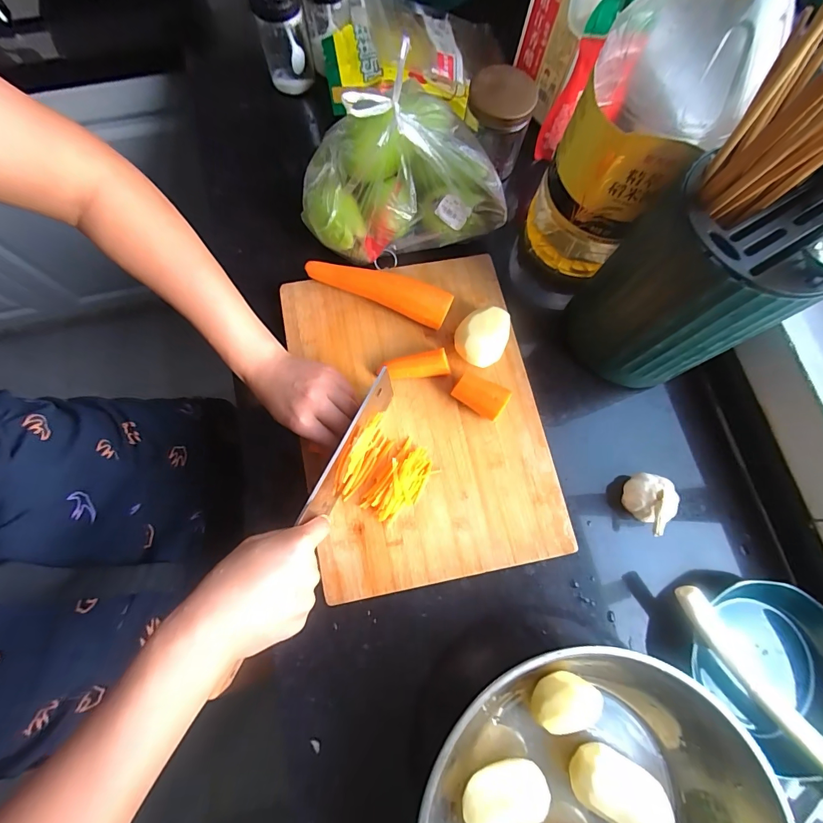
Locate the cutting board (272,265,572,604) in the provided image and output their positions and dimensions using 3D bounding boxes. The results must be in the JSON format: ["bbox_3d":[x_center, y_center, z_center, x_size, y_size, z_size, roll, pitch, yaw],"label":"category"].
[{"bbox_3d":[0.008,-0.002,0.443,0.262,0.023,0.362,-10,77,-4],"label":"cutting board"}]

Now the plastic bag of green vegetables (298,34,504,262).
[{"bbox_3d":[-0.008,-0.286,0.435,0.242,0.139,0.162,-8,76,-4],"label":"plastic bag of green vegetables"}]

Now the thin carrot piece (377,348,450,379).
[{"bbox_3d":[0.002,-0.052,0.441,0.078,0.026,0.024,-5,76,-3],"label":"thin carrot piece"}]

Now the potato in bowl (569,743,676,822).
[{"bbox_3d":[0.194,0.351,0.364,0.088,0.044,0.050,29,77,5],"label":"potato in bowl"}]

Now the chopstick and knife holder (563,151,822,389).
[{"bbox_3d":[0.270,-0.125,0.386,0.145,0.173,0.145,43,78,8],"label":"chopstick and knife holder"}]

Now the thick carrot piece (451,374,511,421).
[{"bbox_3d":[0.076,-0.016,0.435,0.056,0.034,0.034,33,77,6],"label":"thick carrot piece"}]

